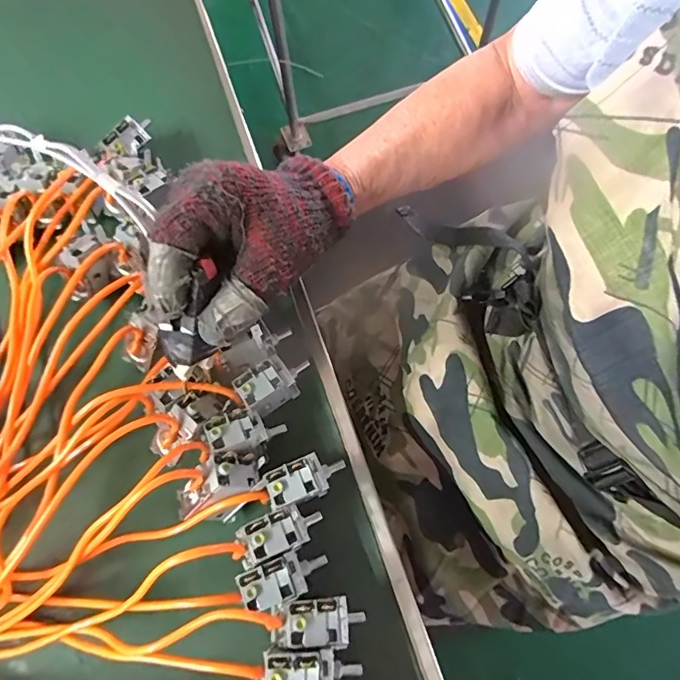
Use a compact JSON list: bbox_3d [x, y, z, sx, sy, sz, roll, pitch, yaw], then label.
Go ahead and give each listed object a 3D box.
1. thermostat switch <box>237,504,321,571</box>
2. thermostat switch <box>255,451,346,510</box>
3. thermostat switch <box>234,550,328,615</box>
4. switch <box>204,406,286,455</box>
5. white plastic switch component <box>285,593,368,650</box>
[{"bbox_3d":[-0.038,0.118,0.301,0.051,0.016,0.024,-23,71,-8],"label":"thermostat switch"},{"bbox_3d":[-0.025,0.090,0.320,0.052,0.024,0.027,-15,70,-4],"label":"thermostat switch"},{"bbox_3d":[-0.034,0.144,0.297,0.051,0.019,0.025,-24,71,-8],"label":"thermostat switch"},{"bbox_3d":[-0.066,0.059,0.322,0.040,0.009,0.026,-20,70,-28],"label":"switch"},{"bbox_3d":[-0.009,0.165,0.286,0.045,0.013,0.024,2,63,-23],"label":"white plastic switch component"}]

